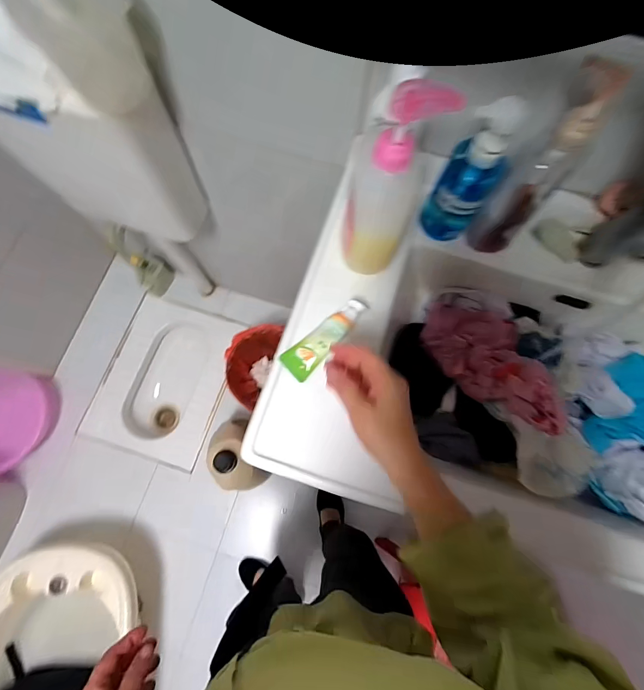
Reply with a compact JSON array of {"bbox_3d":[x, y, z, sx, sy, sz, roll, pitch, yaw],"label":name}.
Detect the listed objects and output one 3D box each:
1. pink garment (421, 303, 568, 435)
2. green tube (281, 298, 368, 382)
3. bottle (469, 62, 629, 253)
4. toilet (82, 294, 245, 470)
[{"bbox_3d":[0.235,0.015,0.503,0.100,0.060,0.247,-27,47,-8],"label":"pink garment"},{"bbox_3d":[0.005,-0.011,0.454,0.129,0.022,0.040,-44,77,-5],"label":"green tube"},{"bbox_3d":[0.253,-0.192,0.419,0.061,0.197,0.065,39,75,8],"label":"bottle"},{"bbox_3d":[-0.597,0.142,1.380,0.441,0.192,0.590,20,74,3],"label":"toilet"}]

